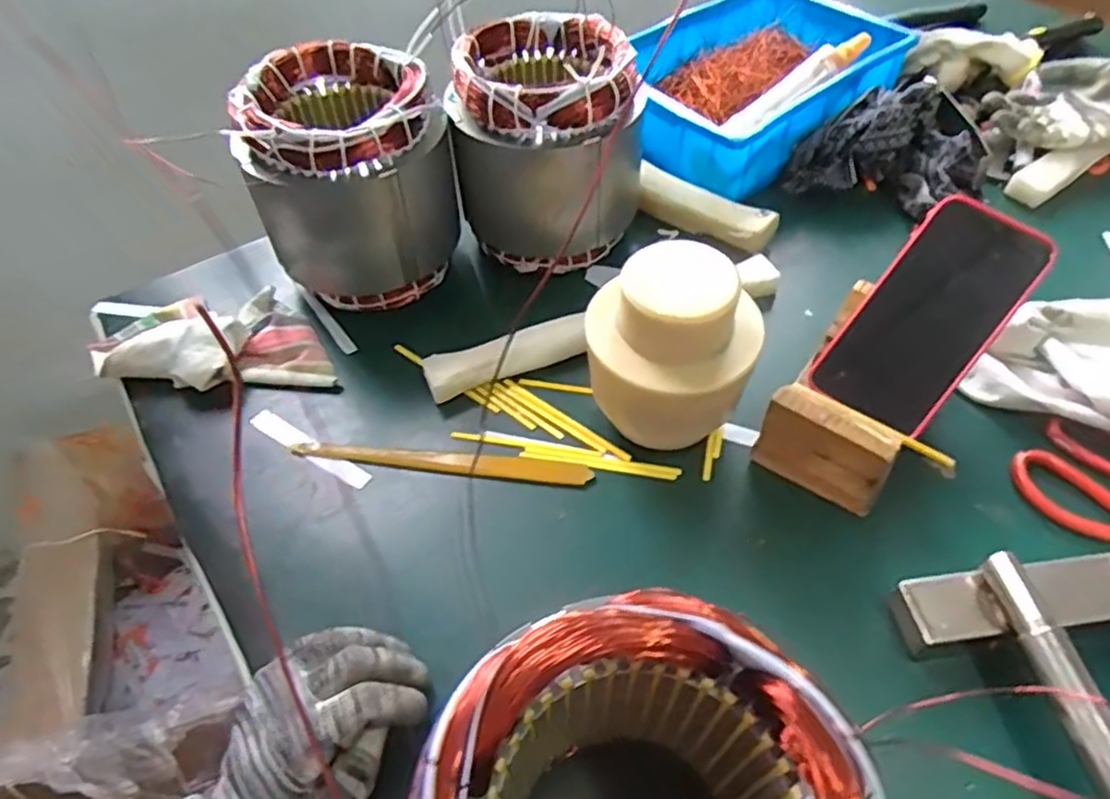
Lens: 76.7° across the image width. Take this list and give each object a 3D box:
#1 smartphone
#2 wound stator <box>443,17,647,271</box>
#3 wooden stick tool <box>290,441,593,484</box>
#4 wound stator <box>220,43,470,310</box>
[{"bbox_3d":[0.252,-0.056,0.473,0.081,0.013,0.158,38,99,24],"label":"smartphone"},{"bbox_3d":[-0.005,-0.213,0.588,0.150,0.157,0.128,0,51,2],"label":"wound stator"},{"bbox_3d":[-0.079,0.042,0.493,0.205,0.011,0.018,4,51,5],"label":"wooden stick tool"},{"bbox_3d":[-0.163,-0.173,0.566,0.144,0.173,0.133,-29,56,-19],"label":"wound stator"}]

